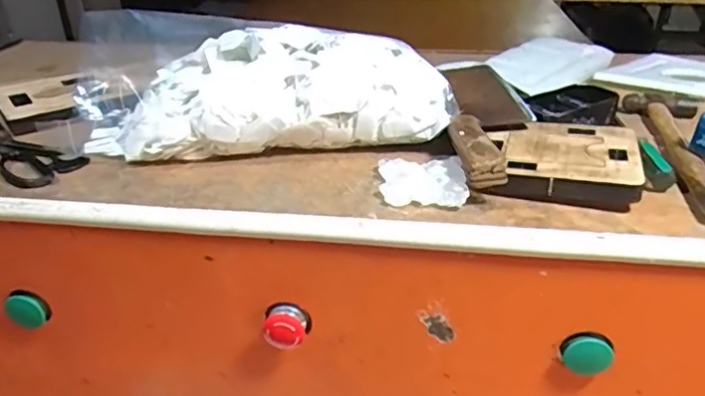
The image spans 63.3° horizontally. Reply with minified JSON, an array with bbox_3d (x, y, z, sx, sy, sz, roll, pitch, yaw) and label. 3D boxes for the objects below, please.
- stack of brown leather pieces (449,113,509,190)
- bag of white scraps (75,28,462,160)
[{"bbox_3d":[0.110,-0.044,0.517,0.032,0.030,0.098,-4,28,-2],"label":"stack of brown leather pieces"},{"bbox_3d":[-0.113,-0.108,0.592,0.419,0.100,0.135,2,28,3],"label":"bag of white scraps"}]

